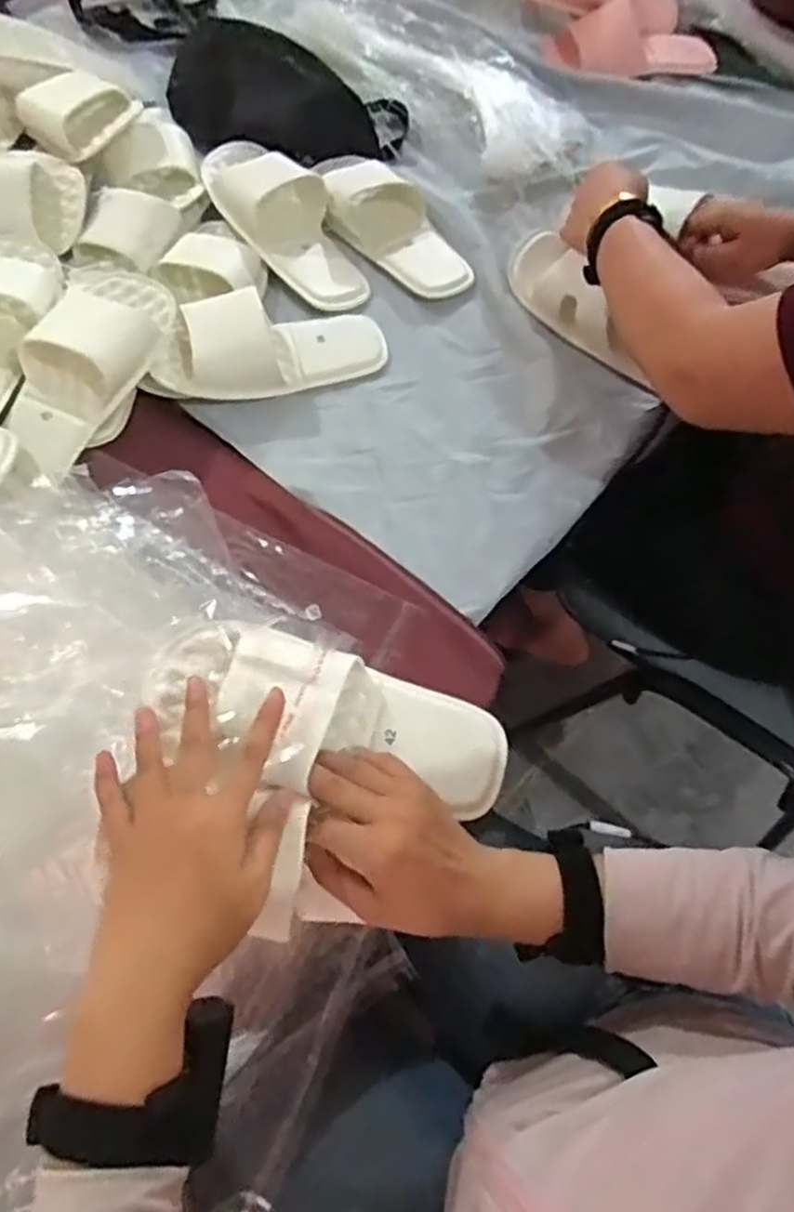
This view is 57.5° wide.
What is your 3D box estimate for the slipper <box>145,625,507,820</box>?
[{"bbox_3d":[-0.040,0.084,0.454,0.231,0.052,0.120,19,63,-12],"label":"slipper"}]

